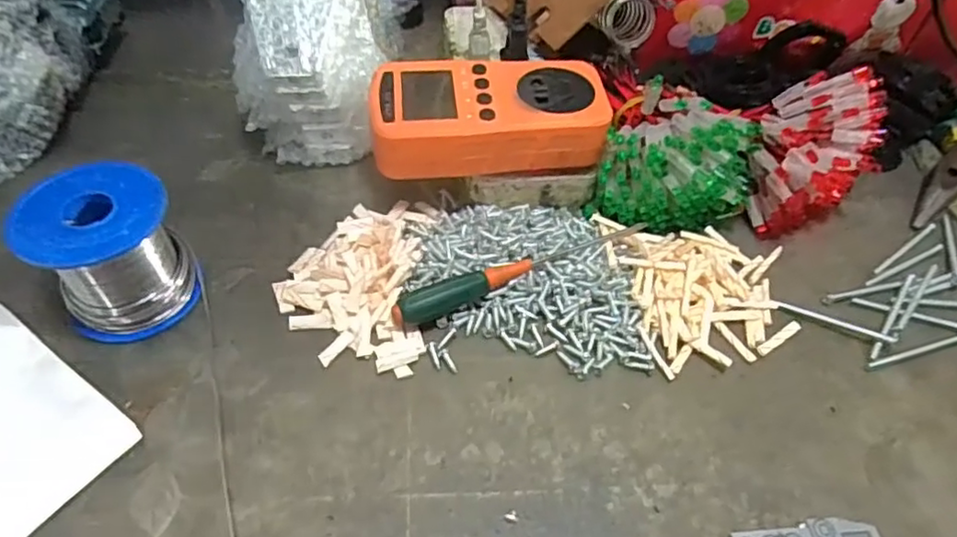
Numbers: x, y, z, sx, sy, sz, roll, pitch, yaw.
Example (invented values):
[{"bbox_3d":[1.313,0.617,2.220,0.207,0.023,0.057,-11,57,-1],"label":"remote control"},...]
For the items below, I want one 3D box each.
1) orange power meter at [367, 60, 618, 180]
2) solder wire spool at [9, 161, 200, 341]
[{"bbox_3d":[0.005,-0.086,0.342,0.124,0.037,0.065,-4,52,-7],"label":"orange power meter"},{"bbox_3d":[-0.175,-0.008,0.296,0.060,0.058,0.060,37,58,23],"label":"solder wire spool"}]

